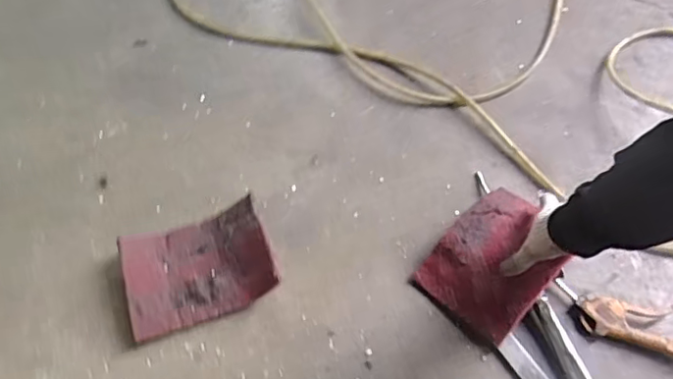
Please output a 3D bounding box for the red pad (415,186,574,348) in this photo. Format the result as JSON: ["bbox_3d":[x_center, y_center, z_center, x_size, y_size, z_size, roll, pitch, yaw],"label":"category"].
[{"bbox_3d":[0.226,0.087,0.813,0.143,0.053,0.204,39,68,20],"label":"red pad"}]

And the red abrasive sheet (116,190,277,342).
[{"bbox_3d":[-0.194,0.109,0.824,0.201,0.038,0.153,-18,62,-10],"label":"red abrasive sheet"}]

